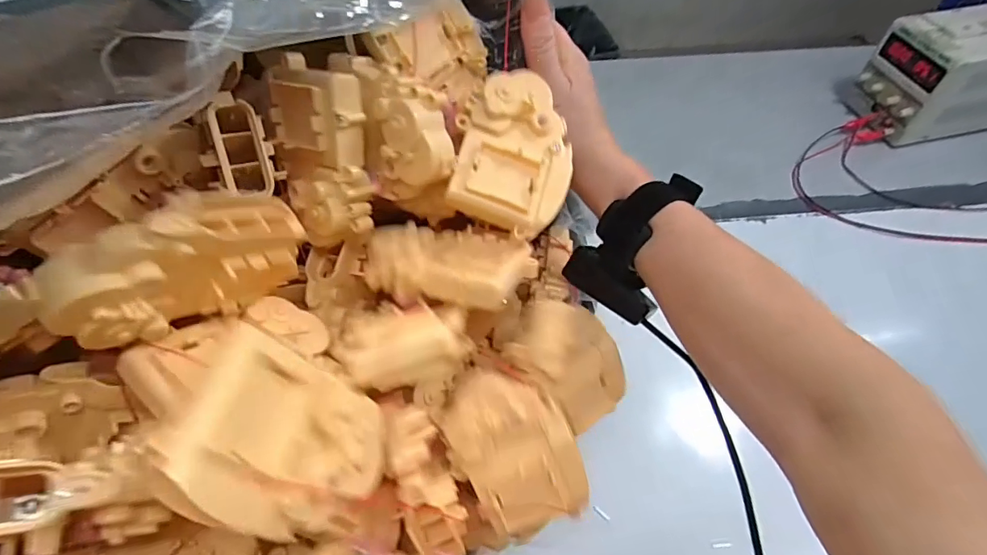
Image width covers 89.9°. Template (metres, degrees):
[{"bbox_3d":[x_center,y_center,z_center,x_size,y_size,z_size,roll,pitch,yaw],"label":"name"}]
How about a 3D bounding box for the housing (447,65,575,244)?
[{"bbox_3d":[0.011,-0.075,0.307,0.068,0.030,0.094,17,77,-12],"label":"housing"}]

